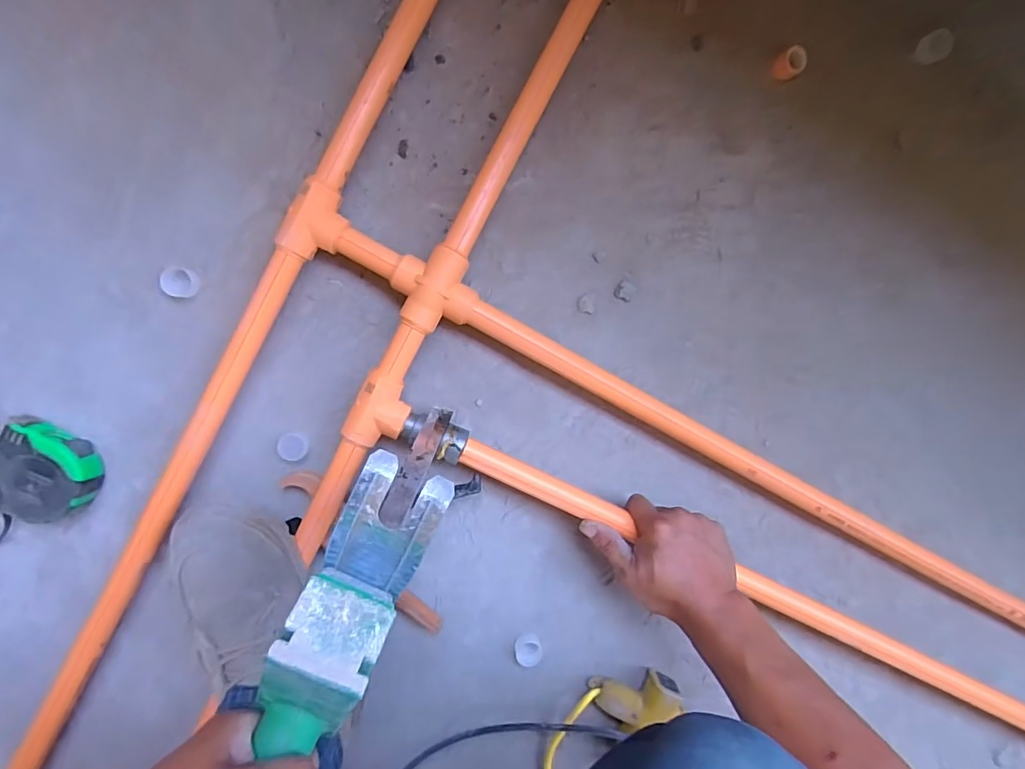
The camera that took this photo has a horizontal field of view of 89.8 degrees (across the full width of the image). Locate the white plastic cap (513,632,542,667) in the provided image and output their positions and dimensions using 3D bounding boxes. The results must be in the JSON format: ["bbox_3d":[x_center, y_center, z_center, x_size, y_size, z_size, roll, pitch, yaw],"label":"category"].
[{"bbox_3d":[0.017,0.285,0.552,0.029,0.008,0.035,-12,97,-4],"label":"white plastic cap"}]

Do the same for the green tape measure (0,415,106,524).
[{"bbox_3d":[-0.433,0.083,0.479,0.080,0.040,0.086,21,94,-7],"label":"green tape measure"}]

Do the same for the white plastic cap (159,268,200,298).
[{"bbox_3d":[-0.310,-0.095,0.481,0.028,0.014,0.027,-1,96,-5],"label":"white plastic cap"}]

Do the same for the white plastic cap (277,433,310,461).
[{"bbox_3d":[-0.214,0.061,0.501,0.027,0.014,0.023,27,93,-8],"label":"white plastic cap"}]

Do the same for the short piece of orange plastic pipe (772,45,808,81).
[{"bbox_3d":[0.277,-0.320,0.513,0.026,0.024,0.025,-1,96,-5],"label":"short piece of orange plastic pipe"}]

